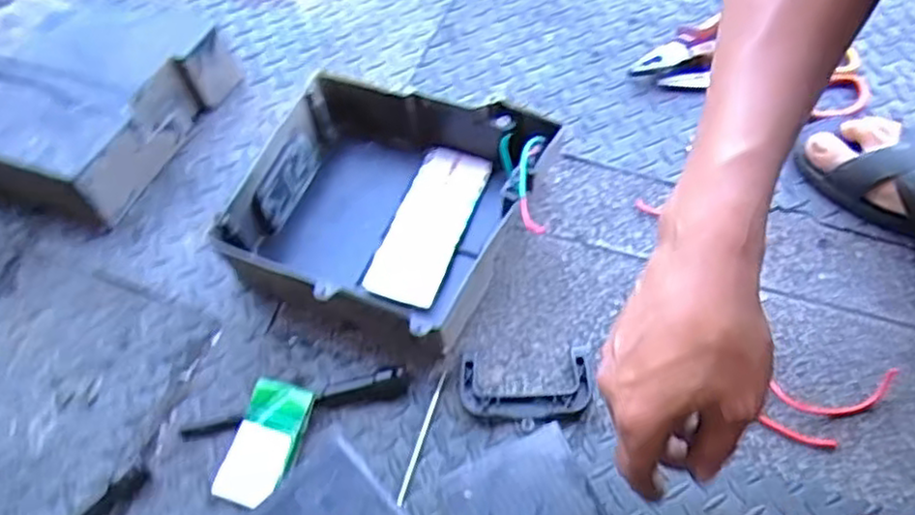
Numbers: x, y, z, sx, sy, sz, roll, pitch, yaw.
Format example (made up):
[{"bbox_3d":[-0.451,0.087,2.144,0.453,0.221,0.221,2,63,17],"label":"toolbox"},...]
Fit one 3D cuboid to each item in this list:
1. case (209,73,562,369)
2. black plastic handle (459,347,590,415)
[{"bbox_3d":[-0.070,-0.052,0.684,0.242,0.093,0.245,23,65,16],"label":"case"},{"bbox_3d":[0.058,0.109,0.625,0.111,0.012,0.060,-3,60,2],"label":"black plastic handle"}]

